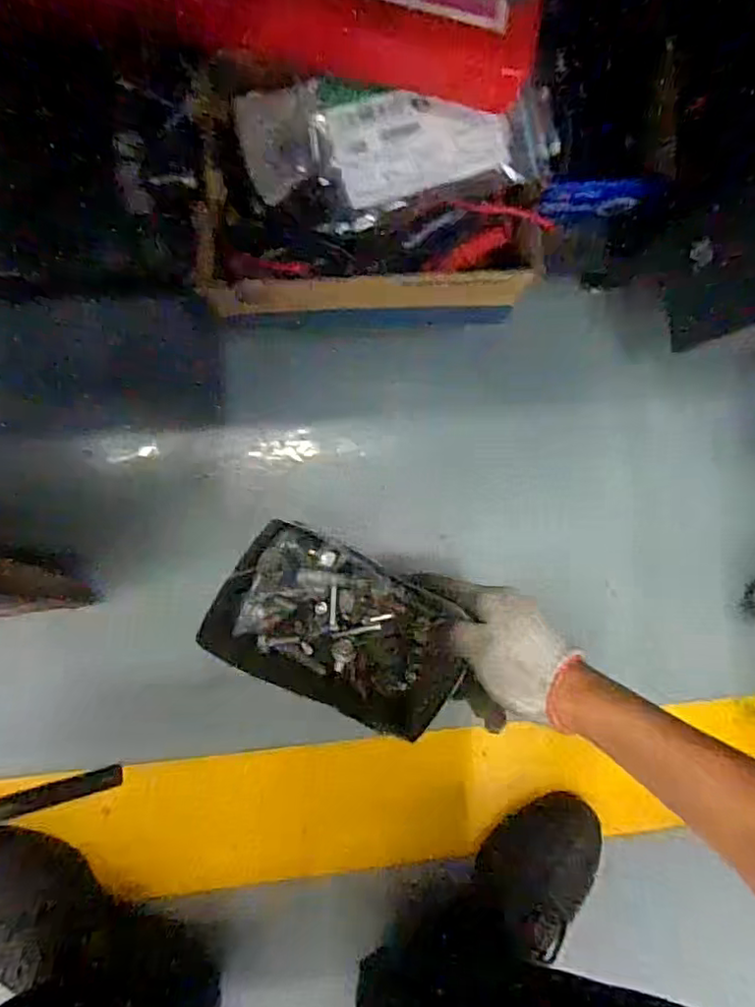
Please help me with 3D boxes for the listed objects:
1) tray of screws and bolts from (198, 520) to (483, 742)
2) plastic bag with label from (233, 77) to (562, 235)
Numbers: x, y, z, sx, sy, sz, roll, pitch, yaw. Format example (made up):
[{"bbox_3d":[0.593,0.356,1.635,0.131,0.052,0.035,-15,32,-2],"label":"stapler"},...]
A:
[{"bbox_3d":[-0.028,0.120,0.545,0.227,0.050,0.141,29,86,-6],"label":"tray of screws and bolts"},{"bbox_3d":[0.009,-0.263,0.450,0.207,0.030,0.086,-12,91,-7],"label":"plastic bag with label"}]

